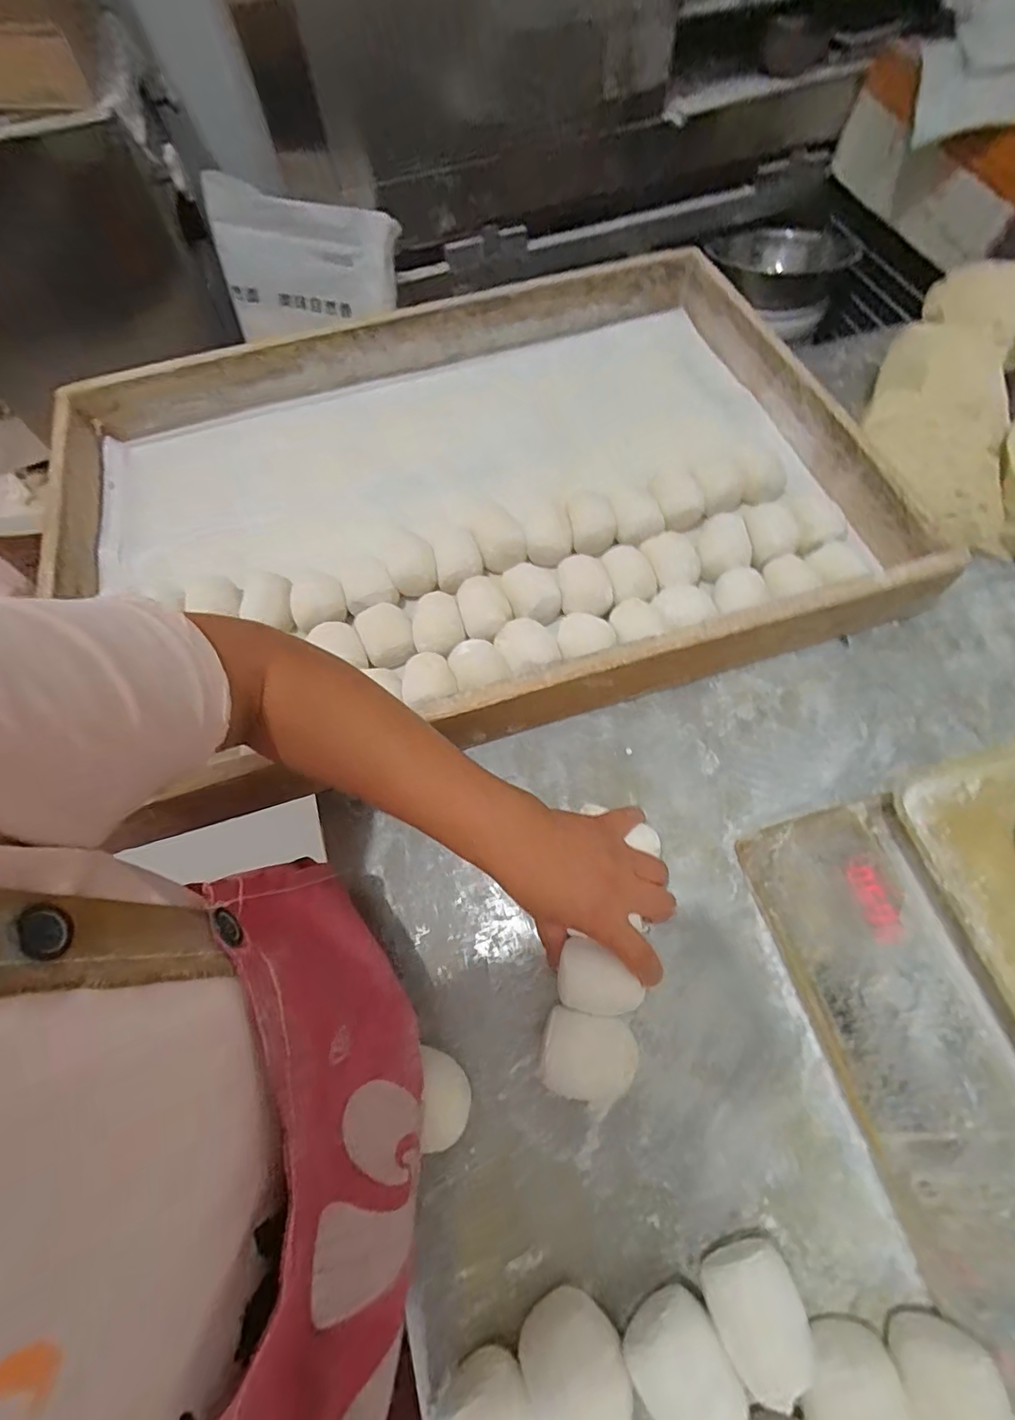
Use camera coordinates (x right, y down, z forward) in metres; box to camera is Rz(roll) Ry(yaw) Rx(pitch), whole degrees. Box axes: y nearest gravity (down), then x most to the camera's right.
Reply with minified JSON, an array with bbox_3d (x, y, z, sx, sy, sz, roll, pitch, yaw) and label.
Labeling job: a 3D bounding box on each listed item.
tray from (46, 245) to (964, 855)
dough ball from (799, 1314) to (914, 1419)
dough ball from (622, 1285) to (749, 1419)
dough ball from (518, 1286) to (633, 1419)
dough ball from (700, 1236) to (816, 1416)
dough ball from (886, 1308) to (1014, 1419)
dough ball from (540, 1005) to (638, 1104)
[{"bbox_3d":[-0.041,-0.235,0.581,0.762,0.106,0.549,-16,66,-5],"label":"tray"},{"bbox_3d":[0.186,0.381,0.290,0.050,0.038,0.065,3,66,4],"label":"dough ball"},{"bbox_3d":[0.098,0.369,0.299,0.051,0.038,0.053,-1,65,2],"label":"dough ball"},{"bbox_3d":[0.040,0.371,0.301,0.051,0.038,0.064,-31,68,-11],"label":"dough ball"},{"bbox_3d":[0.144,0.343,0.309,0.052,0.042,0.055,-1,65,2],"label":"dough ball"},{"bbox_3d":[0.233,0.371,0.288,0.048,0.049,0.053,-1,65,2],"label":"dough ball"},{"bbox_3d":[0.054,0.235,0.363,0.062,0.041,0.052,10,66,7],"label":"dough ball"}]

